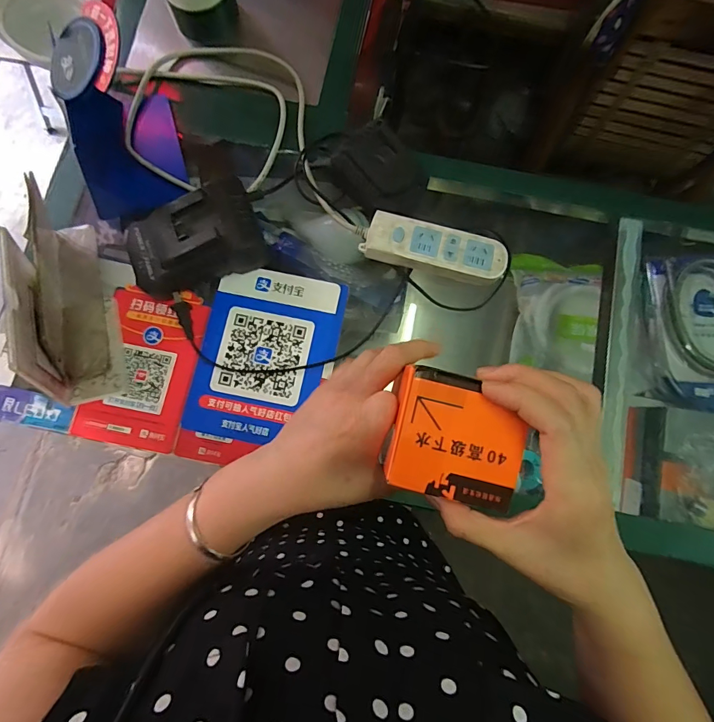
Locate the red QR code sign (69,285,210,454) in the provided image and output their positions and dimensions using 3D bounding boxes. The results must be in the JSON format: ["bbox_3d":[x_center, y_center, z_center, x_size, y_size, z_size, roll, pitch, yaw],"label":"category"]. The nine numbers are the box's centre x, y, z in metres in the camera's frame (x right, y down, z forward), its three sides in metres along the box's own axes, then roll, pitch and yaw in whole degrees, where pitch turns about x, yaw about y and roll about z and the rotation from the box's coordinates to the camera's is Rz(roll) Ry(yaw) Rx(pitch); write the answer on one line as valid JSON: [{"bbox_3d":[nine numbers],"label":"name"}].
[{"bbox_3d":[-0.246,0.007,0.472,0.113,0.010,0.182,13,80,1],"label":"red QR code sign"}]

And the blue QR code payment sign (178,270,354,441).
[{"bbox_3d":[-0.105,-0.007,0.480,0.153,0.006,0.201,11,80,1],"label":"blue QR code payment sign"}]

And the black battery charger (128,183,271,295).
[{"bbox_3d":[-0.185,-0.134,0.466,0.151,0.068,0.094,-19,81,-4],"label":"black battery charger"}]

